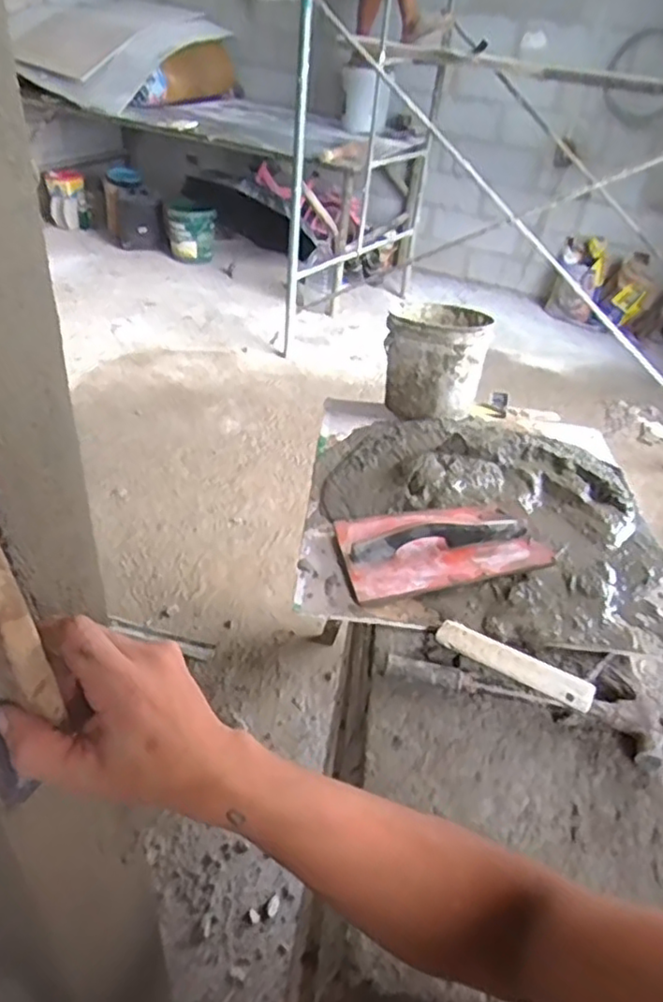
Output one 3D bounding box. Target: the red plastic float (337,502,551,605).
[{"bbox_3d":[0.161,0.054,0.958,0.298,0.063,0.158,-7,40,-16],"label":"red plastic float"}]

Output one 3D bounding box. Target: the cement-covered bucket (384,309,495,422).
[{"bbox_3d":[0.211,-0.292,1.313,0.182,0.177,0.216,15,39,11],"label":"cement-covered bucket"}]

